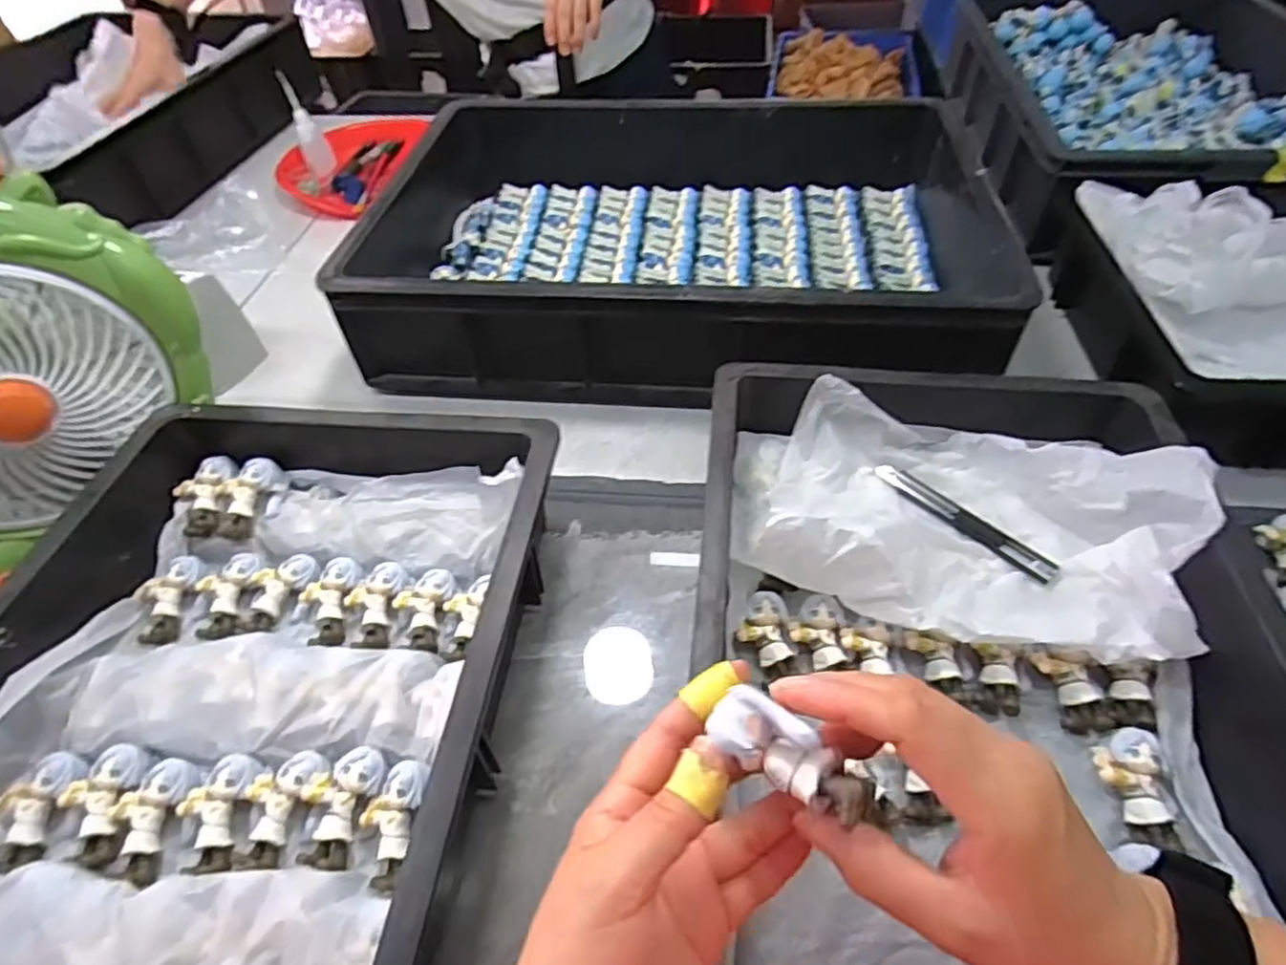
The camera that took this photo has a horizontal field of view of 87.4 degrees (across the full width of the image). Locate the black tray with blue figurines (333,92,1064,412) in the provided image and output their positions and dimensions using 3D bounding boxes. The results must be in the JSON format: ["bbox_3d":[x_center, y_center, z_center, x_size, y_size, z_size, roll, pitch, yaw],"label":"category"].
[{"bbox_3d":[0.032,-0.256,0.708,0.593,0.121,0.402,5,49,7],"label":"black tray with blue figurines"}]

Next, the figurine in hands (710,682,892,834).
[{"bbox_3d":[0.054,0.098,0.237,0.064,0.020,0.020,26,55,30],"label":"figurine in hands"}]

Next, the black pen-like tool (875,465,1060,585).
[{"bbox_3d":[0.228,0.026,0.484,0.019,0.010,0.138,-32,54,-23],"label":"black pen-like tool"}]

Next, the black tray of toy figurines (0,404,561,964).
[{"bbox_3d":[-0.240,0.145,0.383,0.320,0.091,0.448,5,49,7],"label":"black tray of toy figurines"}]

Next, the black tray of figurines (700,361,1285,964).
[{"bbox_3d":[0.188,0.112,0.386,0.309,0.090,0.450,3,49,6],"label":"black tray of figurines"}]

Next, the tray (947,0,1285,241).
[{"bbox_3d":[0.647,-0.481,0.842,0.427,0.111,0.599,5,49,7],"label":"tray"}]

